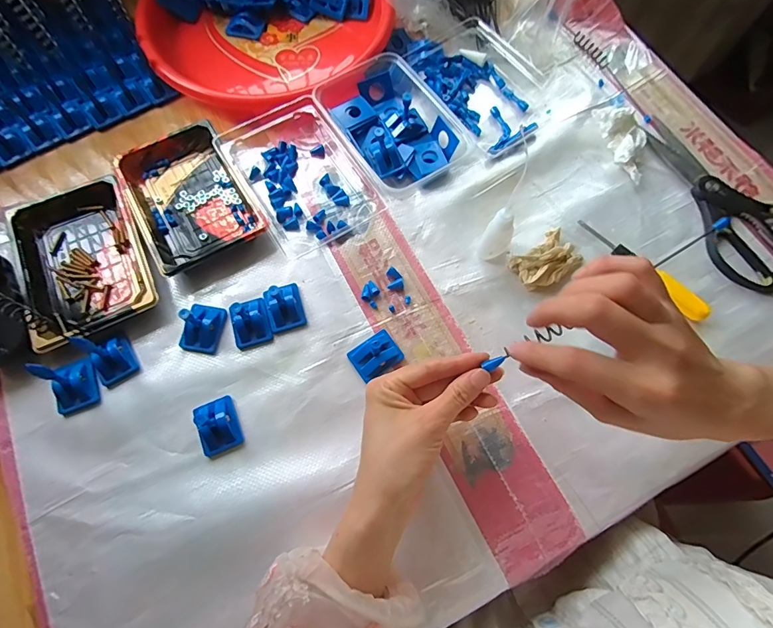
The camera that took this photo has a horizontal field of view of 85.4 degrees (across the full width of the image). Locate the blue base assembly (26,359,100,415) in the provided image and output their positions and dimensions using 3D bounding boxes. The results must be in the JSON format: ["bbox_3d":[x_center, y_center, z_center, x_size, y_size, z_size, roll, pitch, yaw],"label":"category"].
[{"bbox_3d":[-0.274,0.057,0.353,0.030,0.051,0.043,-17,71,-6],"label":"blue base assembly"}]

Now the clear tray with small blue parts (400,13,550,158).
[{"bbox_3d":[0.104,-0.267,0.482,0.104,0.033,0.180,-33,73,-11],"label":"clear tray with small blue parts"}]

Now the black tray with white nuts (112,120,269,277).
[{"bbox_3d":[-0.204,-0.122,0.434,0.106,0.022,0.158,-29,73,-10],"label":"black tray with white nuts"}]

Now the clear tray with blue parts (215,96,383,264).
[{"bbox_3d":[-0.099,-0.158,0.444,0.116,0.029,0.180,-33,73,-11],"label":"clear tray with blue parts"}]

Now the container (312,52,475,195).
[{"bbox_3d":[0.002,-0.210,0.459,0.119,0.041,0.162,-28,73,-10],"label":"container"}]

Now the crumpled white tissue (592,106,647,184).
[{"bbox_3d":[0.261,-0.186,0.448,0.041,0.033,0.089,-14,71,-5],"label":"crumpled white tissue"}]

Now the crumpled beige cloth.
[{"bbox_3d":[0.159,-0.054,0.407,0.068,0.026,0.043,-34,74,-11],"label":"crumpled beige cloth"}]

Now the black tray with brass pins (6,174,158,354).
[{"bbox_3d":[-0.296,-0.055,0.411,0.111,0.020,0.164,-25,72,-9],"label":"black tray with brass pins"}]

